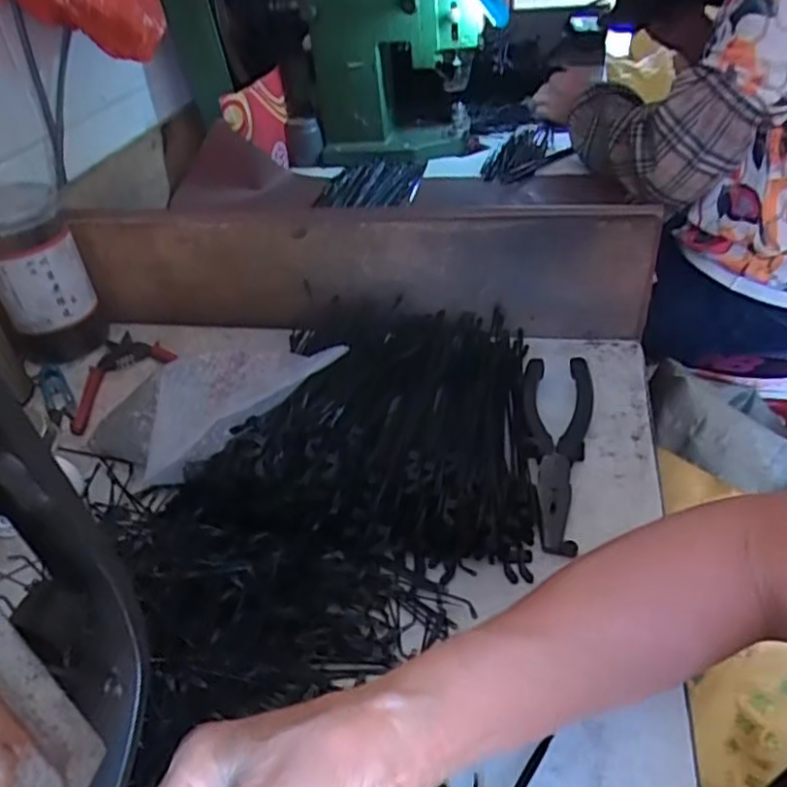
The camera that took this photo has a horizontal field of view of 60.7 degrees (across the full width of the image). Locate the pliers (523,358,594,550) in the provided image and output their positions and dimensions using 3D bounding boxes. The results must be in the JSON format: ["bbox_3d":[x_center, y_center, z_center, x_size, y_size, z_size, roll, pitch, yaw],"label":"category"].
[{"bbox_3d":[0.115,0.033,0.479,0.051,0.012,0.182,5,39,13],"label":"pliers"}]

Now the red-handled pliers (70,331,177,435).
[{"bbox_3d":[-0.266,-0.014,0.616,0.079,0.012,0.118,19,45,28],"label":"red-handled pliers"}]

